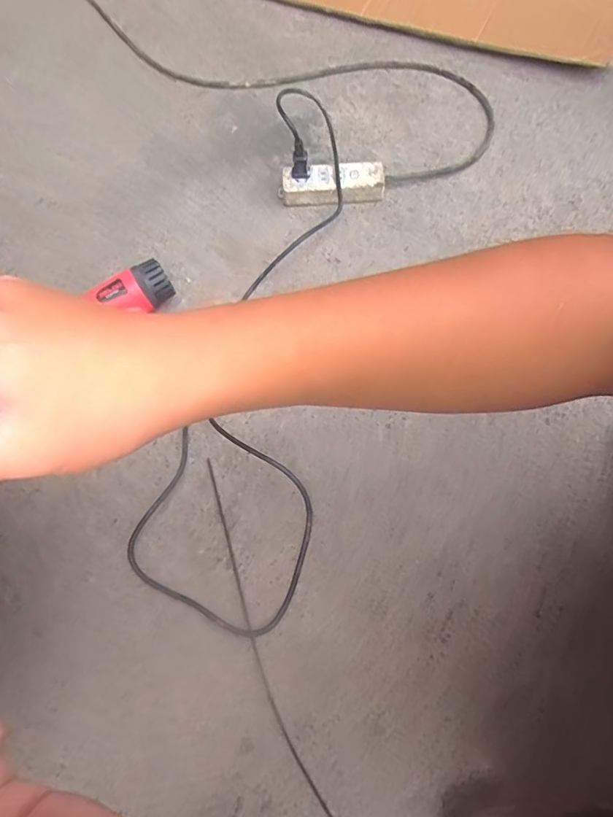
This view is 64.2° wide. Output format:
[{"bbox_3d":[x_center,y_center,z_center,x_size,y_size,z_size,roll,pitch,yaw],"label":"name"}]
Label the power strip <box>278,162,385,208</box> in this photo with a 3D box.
[{"bbox_3d":[0.038,-0.342,0.749,0.160,0.040,0.060,-1,69,1],"label":"power strip"}]

